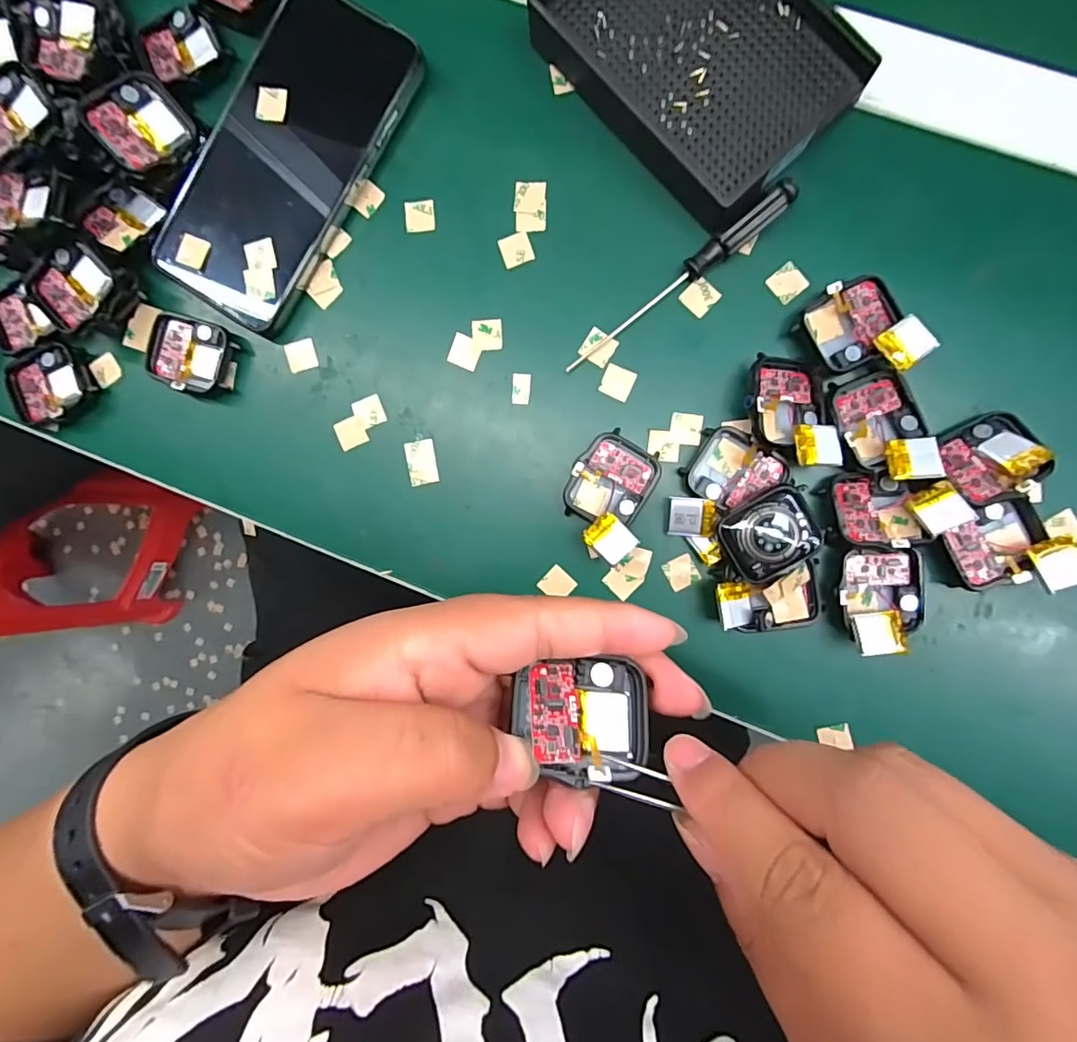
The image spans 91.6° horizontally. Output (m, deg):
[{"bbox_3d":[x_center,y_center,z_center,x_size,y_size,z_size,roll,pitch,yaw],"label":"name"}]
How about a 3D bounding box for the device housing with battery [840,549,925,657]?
[{"bbox_3d":[0.163,0.037,0.248,0.034,0.018,0.048,-2,92,5],"label":"device housing with battery"}]

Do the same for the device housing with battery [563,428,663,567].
[{"bbox_3d":[0.034,-0.013,0.258,0.040,0.018,0.057,19,93,4],"label":"device housing with battery"}]

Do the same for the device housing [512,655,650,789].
[{"bbox_3d":[0.013,0.062,0.162,0.042,0.008,0.035,5,56,-9],"label":"device housing"}]

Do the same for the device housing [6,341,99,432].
[{"bbox_3d":[-0.267,-0.074,0.287,0.042,0.010,0.039,-30,89,5],"label":"device housing"}]

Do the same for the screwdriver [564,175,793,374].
[{"bbox_3d":[0.068,-0.116,0.254,0.130,0.014,0.011,-37,89,5],"label":"screwdriver"}]

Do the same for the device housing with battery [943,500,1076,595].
[{"bbox_3d":[0.216,0.013,0.240,0.045,0.020,0.042,-18,90,5],"label":"device housing with battery"}]

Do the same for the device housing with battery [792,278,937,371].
[{"bbox_3d":[0.150,-0.088,0.245,0.042,0.019,0.049,-38,88,5],"label":"device housing with battery"}]

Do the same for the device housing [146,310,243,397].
[{"bbox_3d":[-0.185,-0.089,0.279,0.044,0.010,0.037,15,93,4],"label":"device housing"}]

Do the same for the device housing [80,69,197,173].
[{"bbox_3d":[-0.198,-0.198,0.262,0.042,0.009,0.042,40,75,-22],"label":"device housing"}]

